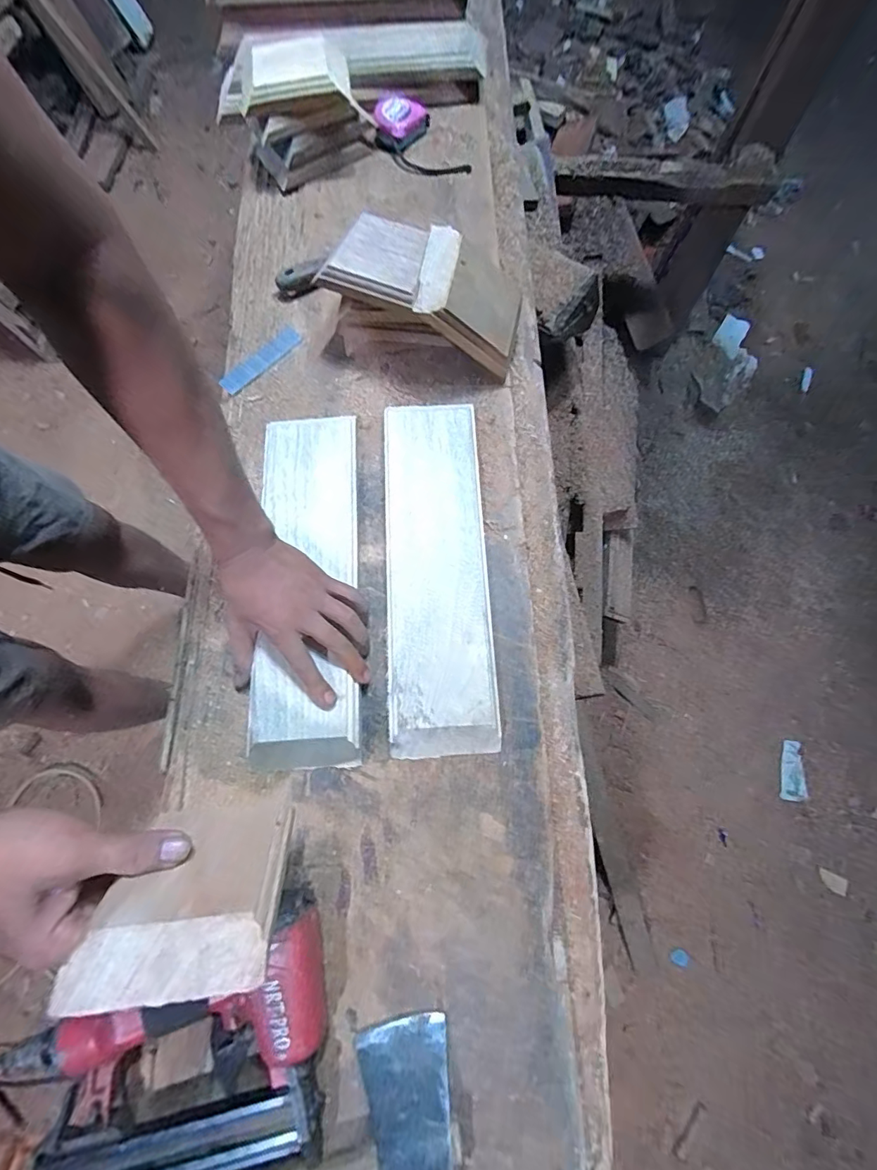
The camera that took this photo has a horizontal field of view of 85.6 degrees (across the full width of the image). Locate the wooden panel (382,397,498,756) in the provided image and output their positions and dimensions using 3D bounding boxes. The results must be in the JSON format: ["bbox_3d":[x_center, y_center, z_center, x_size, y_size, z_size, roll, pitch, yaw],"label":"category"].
[{"bbox_3d":[-0.001,-0.021,0.499,0.104,0.030,0.375,-2,73,-1],"label":"wooden panel"}]

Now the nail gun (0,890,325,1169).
[{"bbox_3d":[-0.206,0.352,0.360,0.247,0.059,0.173,-10,73,-4],"label":"nail gun"}]

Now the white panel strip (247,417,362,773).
[{"bbox_3d":[-0.138,-0.012,0.502,0.111,0.027,0.386,0,71,0],"label":"white panel strip"}]

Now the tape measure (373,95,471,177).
[{"bbox_3d":[-0.033,-0.655,0.698,0.090,0.033,0.163,-33,76,-10],"label":"tape measure"}]

